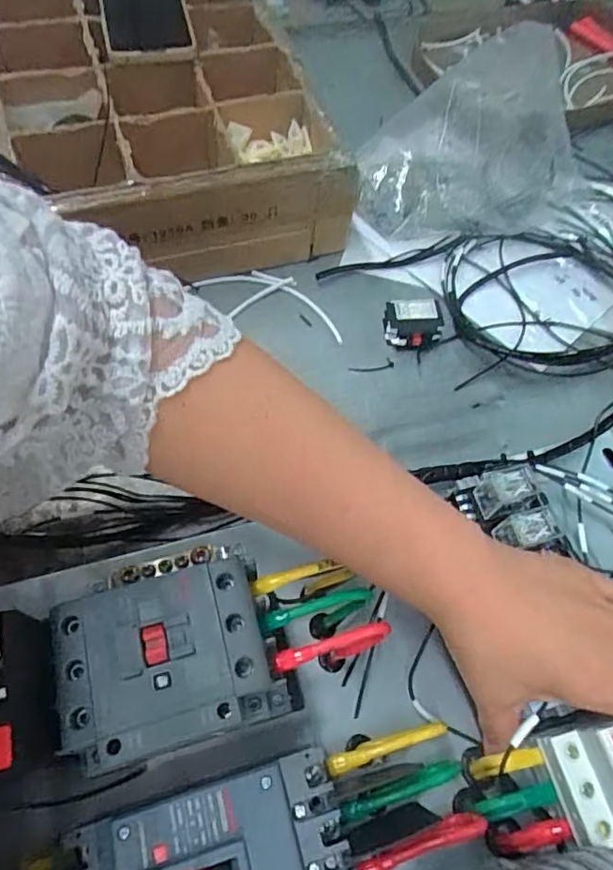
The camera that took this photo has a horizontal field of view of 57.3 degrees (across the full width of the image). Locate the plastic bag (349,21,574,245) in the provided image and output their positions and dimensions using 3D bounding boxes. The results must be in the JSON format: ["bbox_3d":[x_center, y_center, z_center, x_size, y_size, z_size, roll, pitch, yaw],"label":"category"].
[{"bbox_3d":[0.166,-0.275,0.522,0.218,0.130,0.132,6,63,1],"label":"plastic bag"}]

